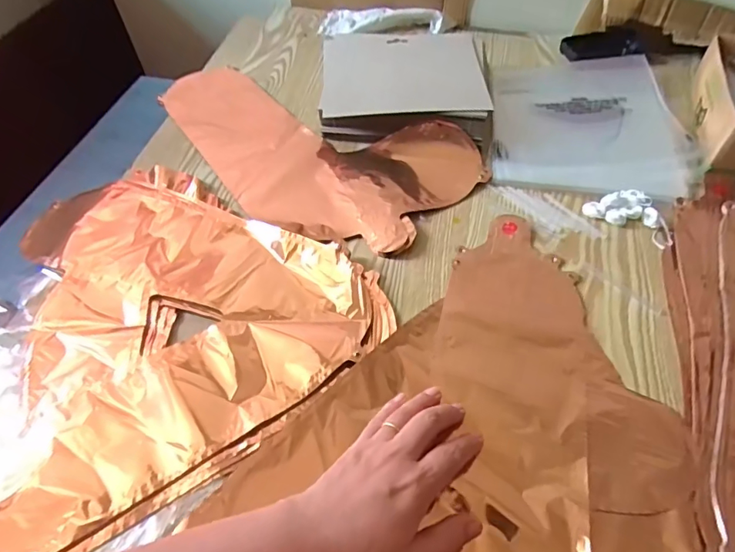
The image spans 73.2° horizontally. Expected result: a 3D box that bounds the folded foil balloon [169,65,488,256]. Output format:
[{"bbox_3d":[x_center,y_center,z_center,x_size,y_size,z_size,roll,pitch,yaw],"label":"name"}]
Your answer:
[{"bbox_3d":[-0.095,-0.153,0.586,0.421,0.029,0.200,25,56,20],"label":"folded foil balloon"}]

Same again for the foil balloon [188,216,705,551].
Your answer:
[{"bbox_3d":[0.069,0.130,0.365,0.337,0.022,0.418,-2,52,0],"label":"foil balloon"}]

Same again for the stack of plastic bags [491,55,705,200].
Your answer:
[{"bbox_3d":[0.269,-0.197,0.611,0.223,0.015,0.257,6,52,7],"label":"stack of plastic bags"}]

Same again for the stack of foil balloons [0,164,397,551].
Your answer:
[{"bbox_3d":[-0.235,0.034,0.442,0.418,0.020,0.343,-30,56,-20],"label":"stack of foil balloons"}]

